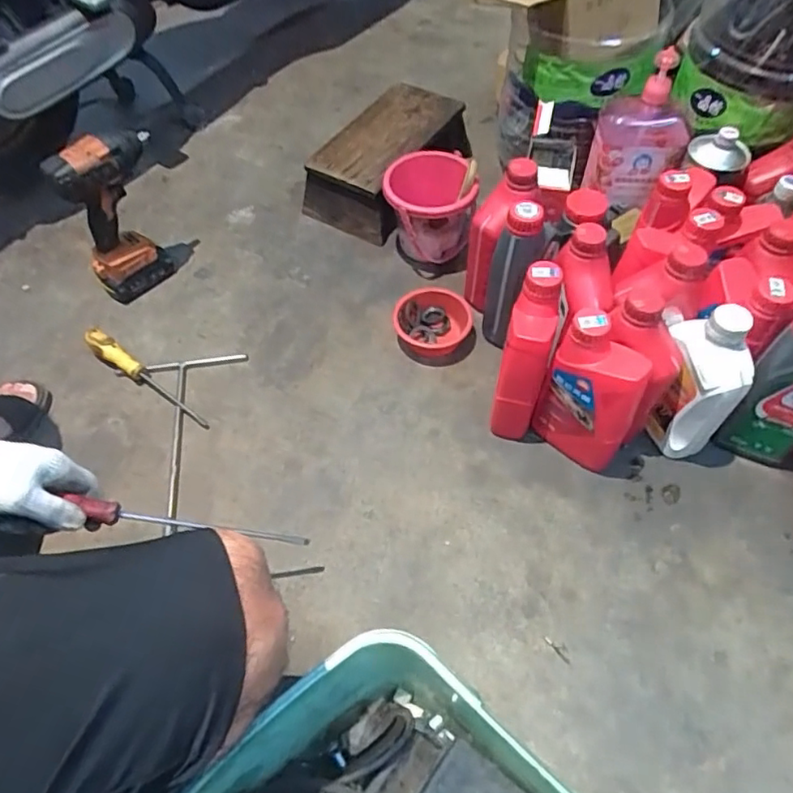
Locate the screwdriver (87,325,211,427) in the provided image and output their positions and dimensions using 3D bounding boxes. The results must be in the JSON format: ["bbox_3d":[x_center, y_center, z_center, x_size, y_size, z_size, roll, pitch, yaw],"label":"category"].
[{"bbox_3d":[-0.370,-0.031,0.848,0.248,0.039,0.027,30,62,20],"label":"screwdriver"}]

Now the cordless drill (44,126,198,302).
[{"bbox_3d":[-0.411,-0.280,0.896,0.065,0.244,0.169,30,62,20],"label":"cordless drill"}]

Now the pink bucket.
[{"bbox_3d":[0.055,-0.306,0.955,0.146,0.142,0.135,0,56,2],"label":"pink bucket"}]

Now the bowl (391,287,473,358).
[{"bbox_3d":[0.057,-0.111,0.886,0.121,0.039,0.112,6,57,6],"label":"bowl"}]

